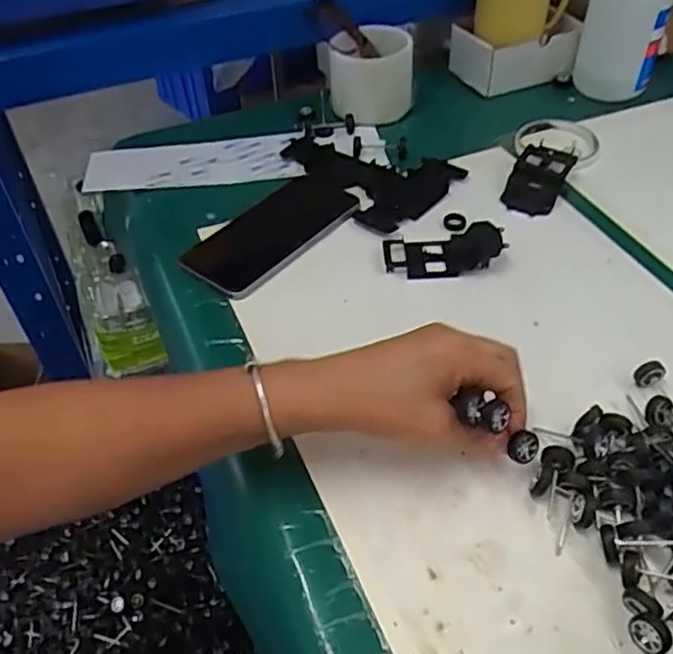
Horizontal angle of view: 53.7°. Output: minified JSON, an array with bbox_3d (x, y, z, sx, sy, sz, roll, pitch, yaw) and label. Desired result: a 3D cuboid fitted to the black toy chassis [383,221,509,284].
[{"bbox_3d":[0.089,-0.063,0.550,0.096,0.017,0.049,-10,46,-6],"label":"black toy chassis"}]

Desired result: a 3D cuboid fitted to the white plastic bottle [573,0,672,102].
[{"bbox_3d":[0.292,-0.313,0.677,0.052,0.145,0.065,-19,47,-14],"label":"white plastic bottle"}]

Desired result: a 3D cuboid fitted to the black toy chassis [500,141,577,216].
[{"bbox_3d":[0.186,-0.138,0.609,0.048,0.017,0.094,17,50,20],"label":"black toy chassis"}]

